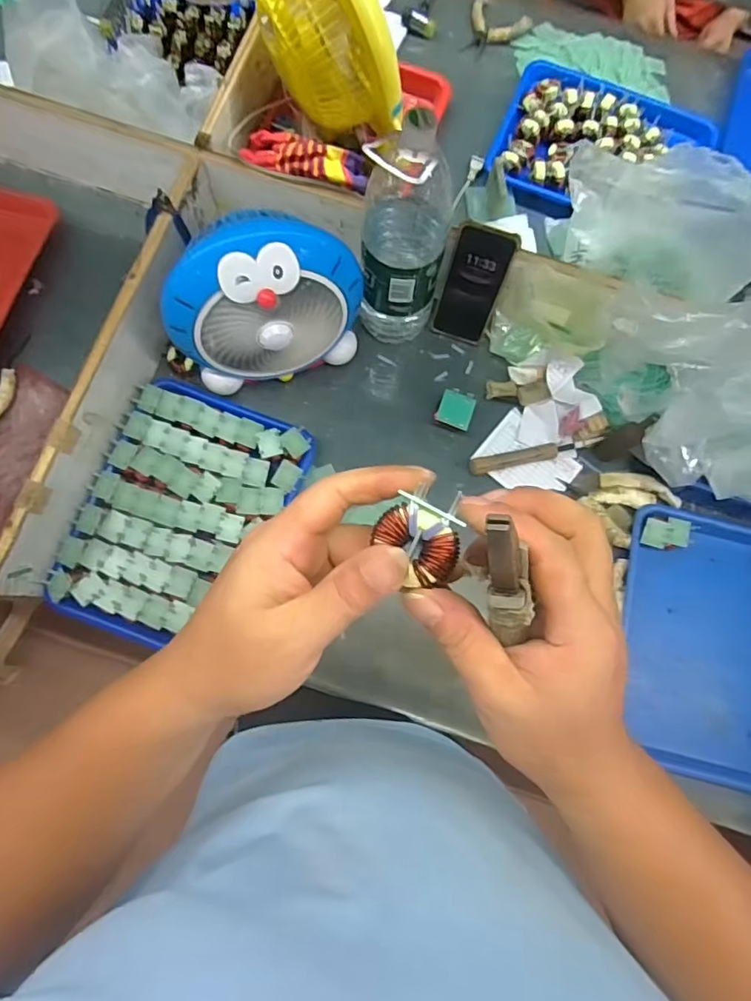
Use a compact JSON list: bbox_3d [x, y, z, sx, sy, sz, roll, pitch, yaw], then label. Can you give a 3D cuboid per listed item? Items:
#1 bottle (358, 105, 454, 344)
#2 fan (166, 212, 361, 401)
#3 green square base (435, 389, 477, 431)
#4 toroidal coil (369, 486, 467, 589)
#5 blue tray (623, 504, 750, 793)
[{"bbox_3d":[0.034,-0.308,0.660,0.099,0.318,0.097,7,77,-1],"label":"bottle"},{"bbox_3d":[-0.138,-0.243,0.677,0.221,0.248,0.118,-24,79,-7],"label":"fan"},{"bbox_3d":[0.110,-0.125,0.742,0.045,0.006,0.058,15,66,10],"label":"green square base"},{"bbox_3d":[0.019,0.019,0.253,0.039,0.015,0.040,2,77,-1],"label":"toroidal coil"},{"bbox_3d":[0.442,0.189,0.715,0.248,0.041,0.333,14,77,0],"label":"blue tray"}]

